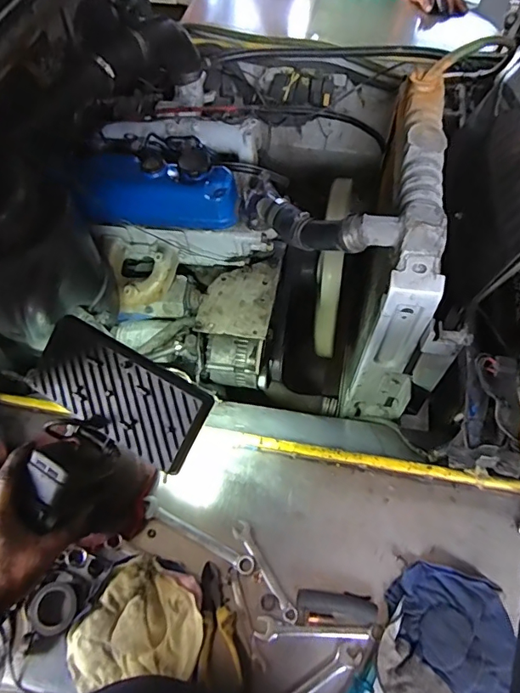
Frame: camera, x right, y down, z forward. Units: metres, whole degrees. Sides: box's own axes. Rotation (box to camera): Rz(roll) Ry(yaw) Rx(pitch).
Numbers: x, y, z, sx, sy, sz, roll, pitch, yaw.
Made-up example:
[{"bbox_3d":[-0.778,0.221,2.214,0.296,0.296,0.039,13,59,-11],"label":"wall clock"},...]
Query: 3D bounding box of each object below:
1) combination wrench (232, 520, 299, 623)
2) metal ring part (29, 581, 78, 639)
[{"bbox_3d":[0.007,0.270,0.585,0.021,0.009,0.125,-31,66,-16],"label":"combination wrench"},{"bbox_3d":[-0.244,0.311,0.571,0.053,0.010,0.054,18,63,9],"label":"metal ring part"}]

